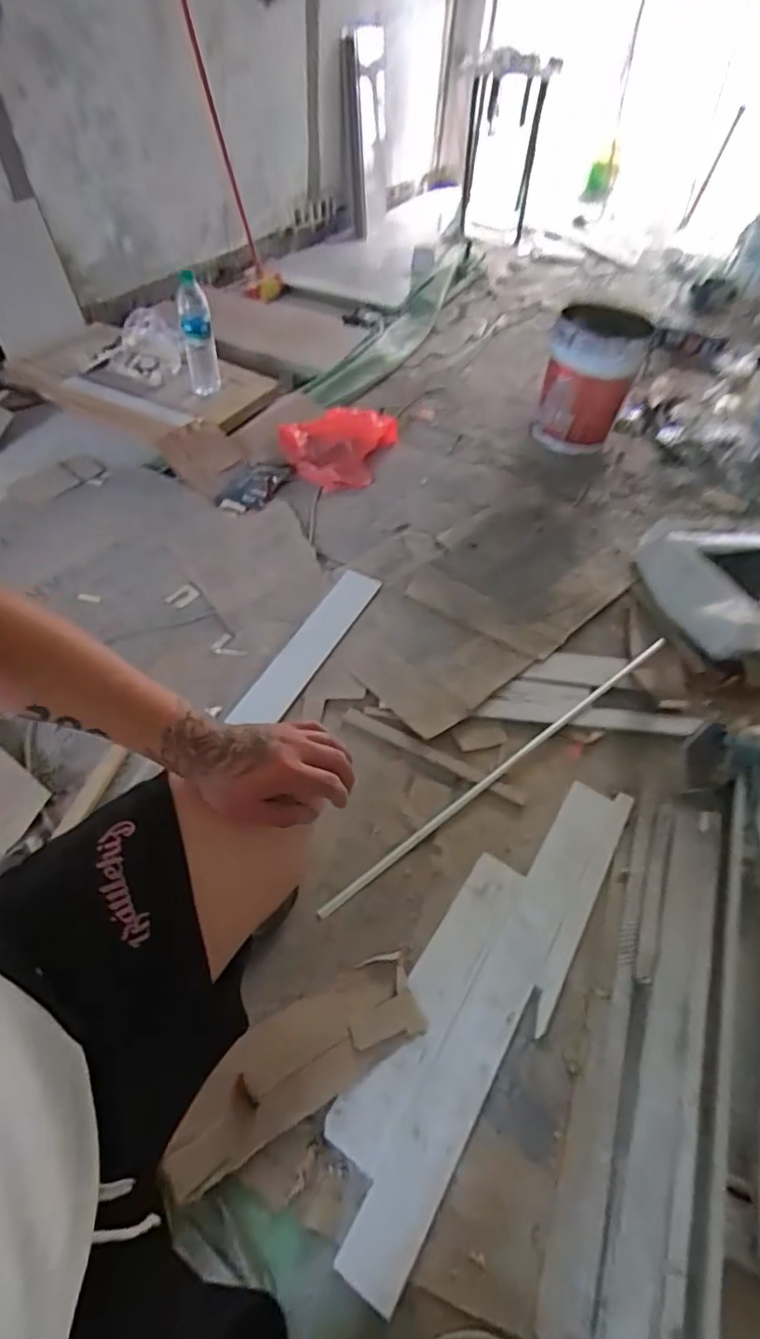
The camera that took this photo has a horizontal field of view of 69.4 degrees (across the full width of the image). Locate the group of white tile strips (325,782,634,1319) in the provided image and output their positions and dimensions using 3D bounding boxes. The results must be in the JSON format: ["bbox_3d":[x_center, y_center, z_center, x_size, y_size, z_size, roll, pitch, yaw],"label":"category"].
[{"bbox_3d":[0.183,0.483,0.895,0.197,0.028,0.789,29,54,22],"label":"group of white tile strips"}]

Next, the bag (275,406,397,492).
[{"bbox_3d":[-0.115,-0.692,1.715,0.378,0.113,0.251,-7,54,-8],"label":"bag"}]

